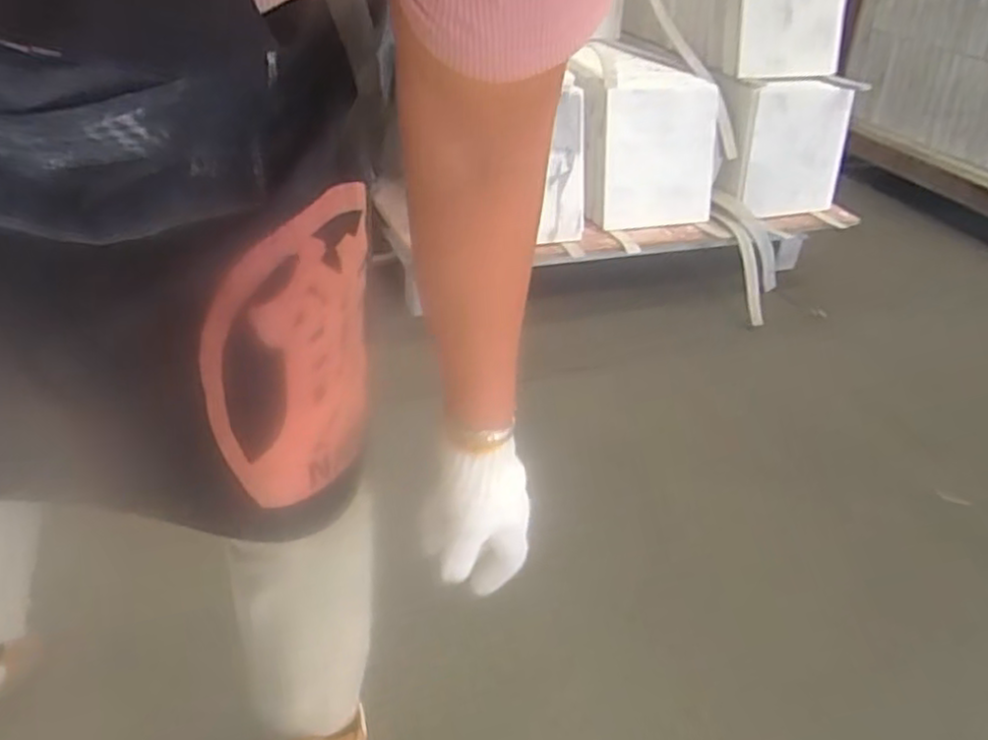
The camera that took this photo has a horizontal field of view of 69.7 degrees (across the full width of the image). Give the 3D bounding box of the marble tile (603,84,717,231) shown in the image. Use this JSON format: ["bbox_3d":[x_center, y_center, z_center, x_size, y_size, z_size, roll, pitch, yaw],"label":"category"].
[{"bbox_3d":[0.342,-0.439,1.470,0.225,0.278,0.024,-3,11,-7],"label":"marble tile"}]

